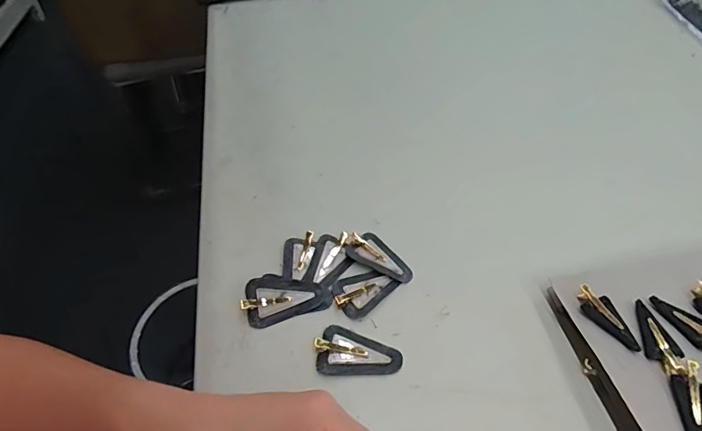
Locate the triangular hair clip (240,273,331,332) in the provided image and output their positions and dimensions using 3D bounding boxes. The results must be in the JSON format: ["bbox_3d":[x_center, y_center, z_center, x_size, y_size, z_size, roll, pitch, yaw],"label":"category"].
[{"bbox_3d":[-0.058,0.070,0.393,0.073,0.012,0.043,-17,81,-15],"label":"triangular hair clip"}]

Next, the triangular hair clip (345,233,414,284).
[{"bbox_3d":[0.026,0.040,0.422,0.036,0.009,0.068,-34,55,-25],"label":"triangular hair clip"}]

